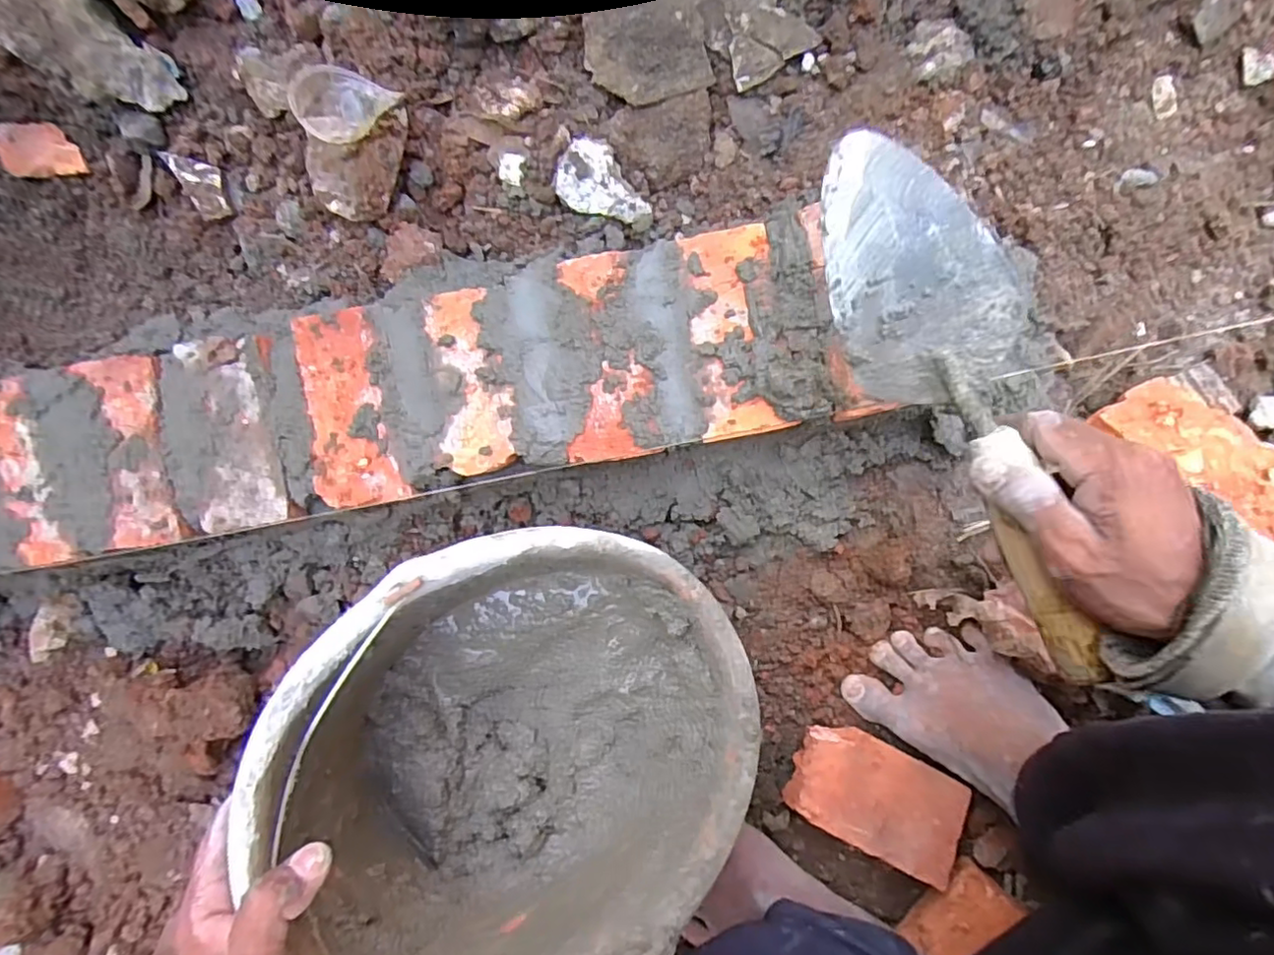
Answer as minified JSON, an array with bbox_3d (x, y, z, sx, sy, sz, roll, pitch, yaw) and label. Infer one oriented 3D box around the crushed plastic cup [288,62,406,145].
[{"bbox_3d":[-0.245,-0.305,0.492,0.075,0.033,0.068,26,96,2],"label":"crushed plastic cup"}]

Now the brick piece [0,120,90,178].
[{"bbox_3d":[-0.552,-0.304,0.560,0.068,0.016,0.045,-9,110,-4],"label":"brick piece"}]

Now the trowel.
[{"bbox_3d":[0.180,-0.047,0.330,0.090,0.049,0.302,-21,86,5],"label":"trowel"}]

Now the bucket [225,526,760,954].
[{"bbox_3d":[-0.073,0.169,0.392,0.275,0.174,0.248,-19,83,-20],"label":"bucket"}]

